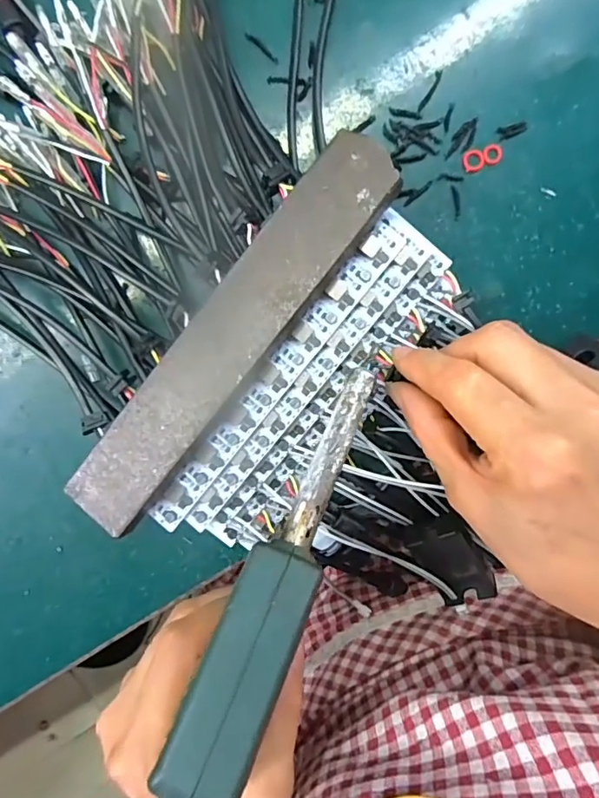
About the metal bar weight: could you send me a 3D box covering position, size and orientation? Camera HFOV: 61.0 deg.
[{"bbox_3d":[-0.031,-0.027,0.225,0.036,0.018,0.197,39,97,-6],"label":"metal bar weight"}]

